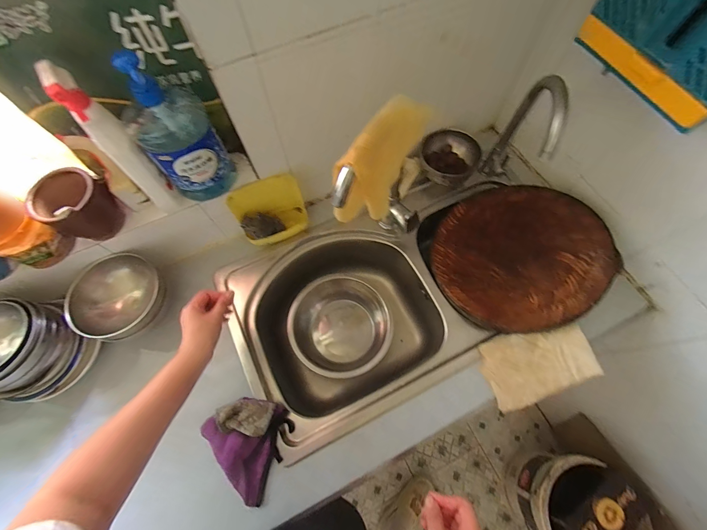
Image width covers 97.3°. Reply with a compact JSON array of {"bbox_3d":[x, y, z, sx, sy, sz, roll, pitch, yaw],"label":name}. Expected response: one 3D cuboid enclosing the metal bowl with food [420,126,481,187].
[{"bbox_3d":[0.232,-0.260,0.765,0.142,0.075,0.122,26,70,11],"label":"metal bowl with food"}]

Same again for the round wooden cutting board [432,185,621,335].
[{"bbox_3d":[0.363,-0.023,0.696,0.338,0.034,0.345,-9,60,16],"label":"round wooden cutting board"}]

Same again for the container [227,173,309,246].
[{"bbox_3d":[-0.182,-0.116,0.699,0.153,0.132,0.076,-26,70,-10],"label":"container"}]

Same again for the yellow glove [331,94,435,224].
[{"bbox_3d":[0.039,-0.152,0.472,0.072,0.164,0.179,31,71,13],"label":"yellow glove"}]

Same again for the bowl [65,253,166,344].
[{"bbox_3d":[-0.464,0.066,0.621,0.158,0.056,0.168,36,72,14],"label":"bowl"}]

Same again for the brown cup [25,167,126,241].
[{"bbox_3d":[-0.477,-0.099,0.553,0.096,0.122,0.104,0,68,1],"label":"brown cup"}]

